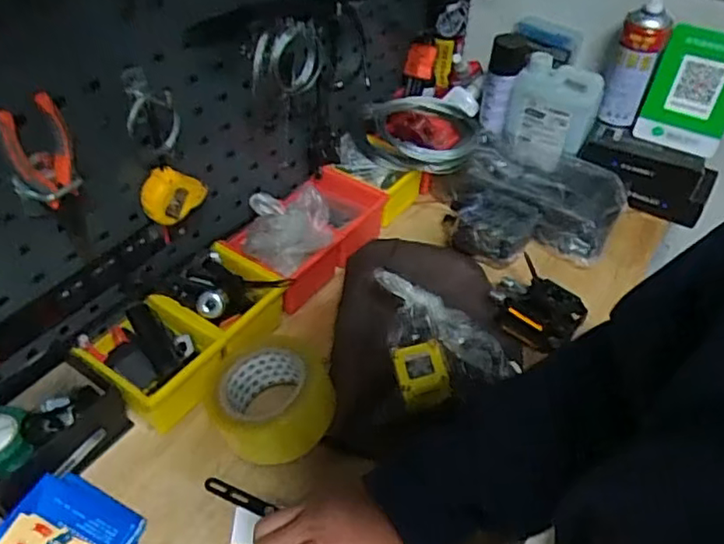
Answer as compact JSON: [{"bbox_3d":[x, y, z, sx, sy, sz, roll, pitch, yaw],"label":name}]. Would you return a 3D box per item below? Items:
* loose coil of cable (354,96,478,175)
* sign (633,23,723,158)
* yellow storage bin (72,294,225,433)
[{"bbox_3d":[0.082,-0.206,0.914,0.186,0.043,0.159,0,44,-3],"label":"loose coil of cable"},{"bbox_3d":[0.459,-0.249,0.856,0.113,0.160,0.013,20,35,15],"label":"sign"},{"bbox_3d":[-0.221,0.089,0.657,0.138,0.060,0.108,28,49,24],"label":"yellow storage bin"}]

